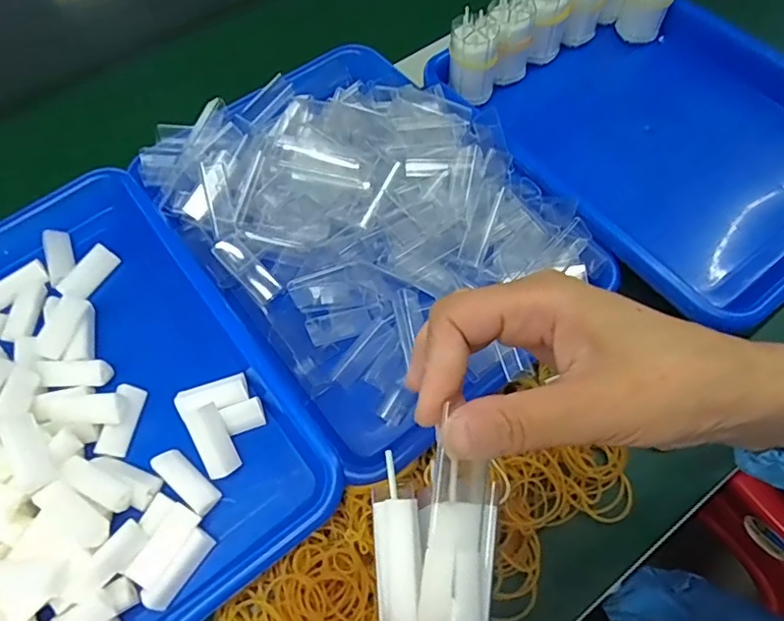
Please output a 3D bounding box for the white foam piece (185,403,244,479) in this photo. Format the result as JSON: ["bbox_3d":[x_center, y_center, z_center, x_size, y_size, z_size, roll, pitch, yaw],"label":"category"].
[{"bbox_3d":[-0.113,0.083,0.345,0.020,0.013,0.045,-24,89,-10],"label":"white foam piece"}]

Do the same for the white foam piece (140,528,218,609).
[{"bbox_3d":[-0.124,0.151,0.321,0.014,0.014,0.046,32,68,16],"label":"white foam piece"}]

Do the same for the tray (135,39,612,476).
[{"bbox_3d":[-0.024,-0.078,0.403,0.236,0.056,0.316,-35,67,-15],"label":"tray"}]

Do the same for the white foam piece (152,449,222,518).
[{"bbox_3d":[-0.128,0.106,0.344,0.047,0.011,0.018,38,70,19],"label":"white foam piece"}]

